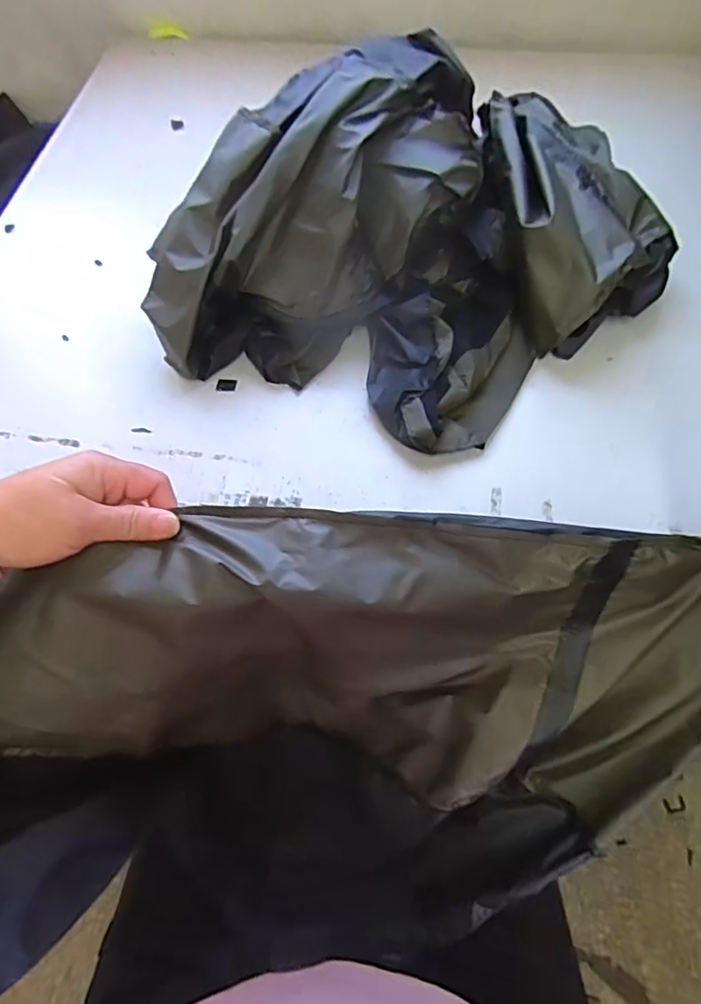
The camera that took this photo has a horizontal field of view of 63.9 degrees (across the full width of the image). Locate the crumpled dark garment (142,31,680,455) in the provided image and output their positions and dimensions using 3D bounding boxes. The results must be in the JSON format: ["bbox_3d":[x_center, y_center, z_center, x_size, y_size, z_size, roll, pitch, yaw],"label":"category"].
[{"bbox_3d":[0.052,-0.237,0.534,0.443,0.160,0.354,-38,68,-15],"label":"crumpled dark garment"}]

